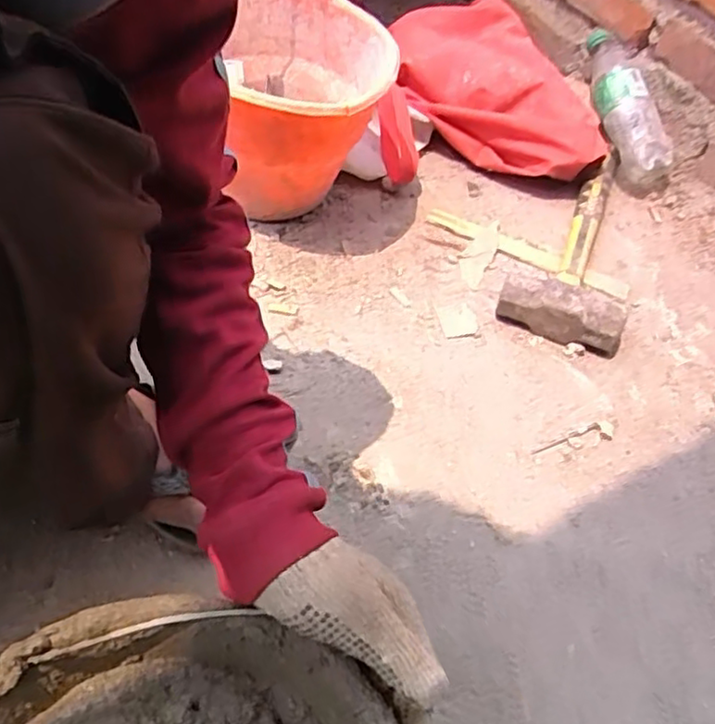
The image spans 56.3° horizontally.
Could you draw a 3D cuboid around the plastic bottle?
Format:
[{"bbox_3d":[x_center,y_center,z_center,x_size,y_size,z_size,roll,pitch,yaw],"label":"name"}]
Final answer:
[{"bbox_3d":[0.336,-0.333,0.848,0.053,0.052,0.220,-8,68,-12],"label":"plastic bottle"}]

